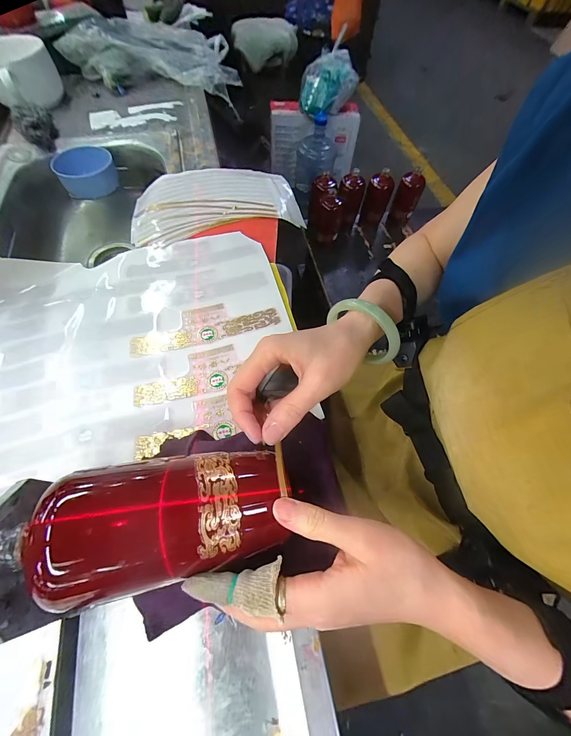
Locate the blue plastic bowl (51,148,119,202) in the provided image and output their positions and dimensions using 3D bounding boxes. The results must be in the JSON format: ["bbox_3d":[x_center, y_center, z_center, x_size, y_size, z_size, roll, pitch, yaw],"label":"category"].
[{"bbox_3d":[-0.395,-0.392,0.599,0.107,0.058,0.093,-26,66,-17],"label":"blue plastic bowl"}]

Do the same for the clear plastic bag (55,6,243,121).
[{"bbox_3d":[-0.317,-0.745,0.707,0.356,0.104,0.220,19,62,6],"label":"clear plastic bag"}]

